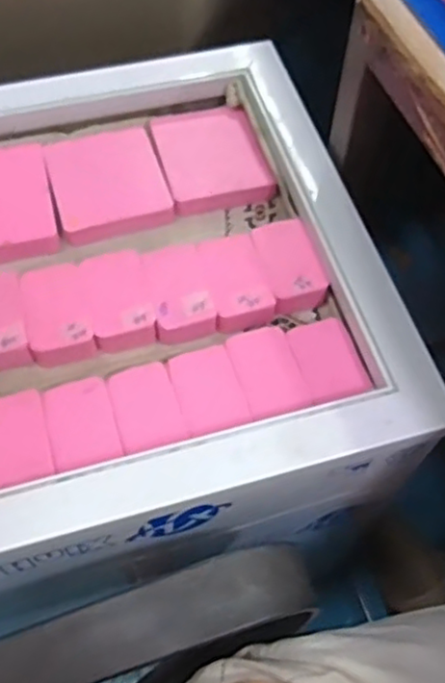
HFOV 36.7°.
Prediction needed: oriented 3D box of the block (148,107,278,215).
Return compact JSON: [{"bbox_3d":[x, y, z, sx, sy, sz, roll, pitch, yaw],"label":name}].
[{"bbox_3d":[-0.011,-0.165,0.600,0.088,0.020,0.104,-13,61,-8],"label":"block"}]

